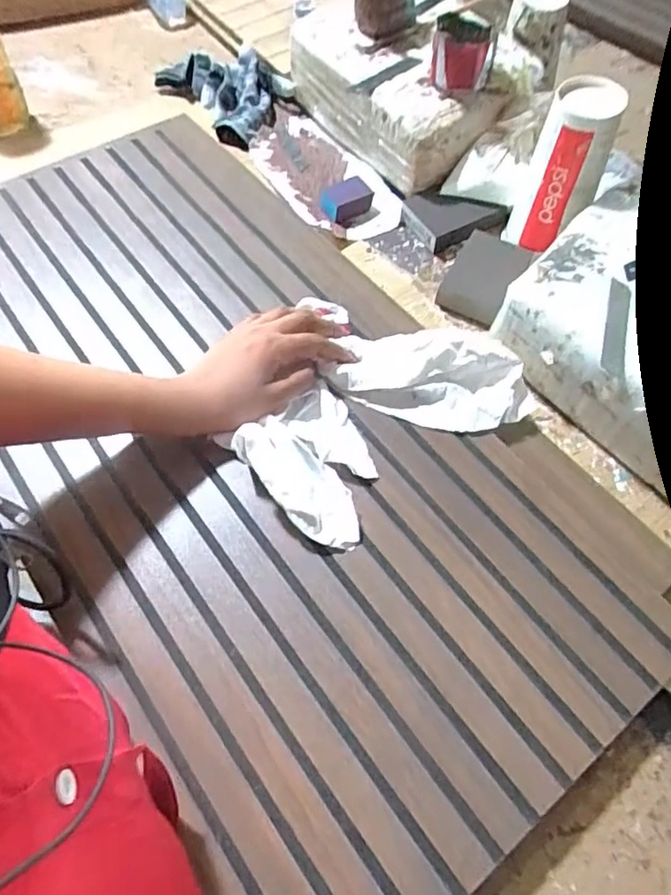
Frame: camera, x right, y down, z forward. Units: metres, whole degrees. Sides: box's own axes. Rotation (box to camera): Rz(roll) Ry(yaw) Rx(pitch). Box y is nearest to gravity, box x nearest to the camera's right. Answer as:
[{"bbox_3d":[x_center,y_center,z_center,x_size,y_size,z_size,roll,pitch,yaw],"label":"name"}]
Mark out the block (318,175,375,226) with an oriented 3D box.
[{"bbox_3d":[0.012,-0.291,0.688,0.054,0.026,0.039,-30,66,-13],"label":"block"}]

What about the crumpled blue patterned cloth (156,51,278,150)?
[{"bbox_3d":[-0.146,-0.481,0.787,0.120,0.040,0.192,-40,69,-17],"label":"crumpled blue patterned cloth"}]

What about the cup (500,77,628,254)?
[{"bbox_3d":[0.225,-0.271,0.591,0.070,0.164,0.078,19,61,9],"label":"cup"}]

